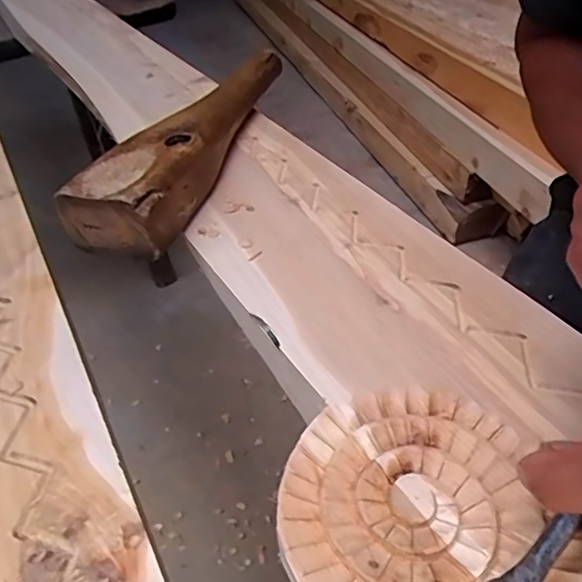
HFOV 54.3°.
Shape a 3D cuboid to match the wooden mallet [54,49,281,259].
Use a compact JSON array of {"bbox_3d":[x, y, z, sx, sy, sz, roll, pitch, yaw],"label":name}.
[{"bbox_3d":[-0.070,-0.121,0.429,0.057,0.048,0.262,9,44,15],"label":"wooden mallet"}]

